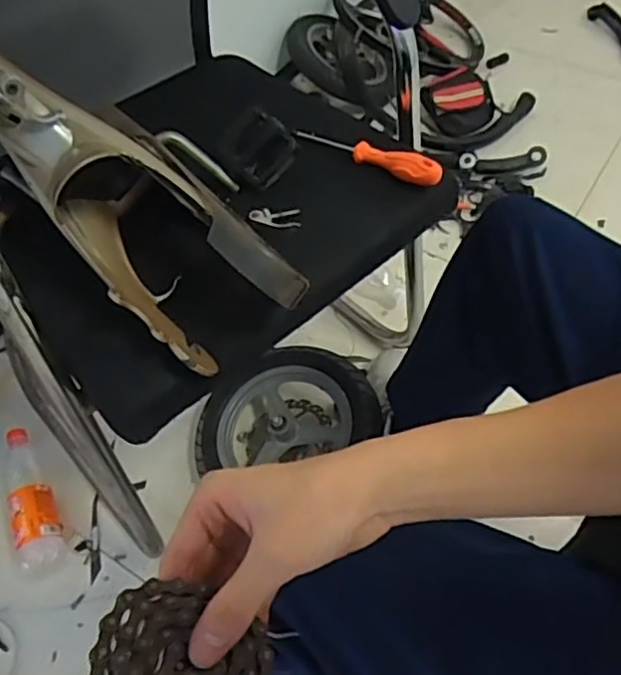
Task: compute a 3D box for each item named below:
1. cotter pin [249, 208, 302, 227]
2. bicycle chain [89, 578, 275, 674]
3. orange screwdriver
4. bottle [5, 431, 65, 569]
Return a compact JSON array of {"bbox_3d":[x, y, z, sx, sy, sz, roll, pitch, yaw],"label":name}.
[{"bbox_3d":[-0.040,-0.132,0.720,0.056,0.008,0.025,-1,51,0],"label":"cotter pin"},{"bbox_3d":[-0.057,0.149,0.300,0.084,0.007,0.068,16,48,-24],"label":"bicycle chain"},{"bbox_3d":[0.065,-0.223,0.770,0.193,0.031,0.026,26,59,19],"label":"orange screwdriver"},{"bbox_3d":[-0.430,0.240,1.004,0.069,0.073,0.236,-19,56,-12],"label":"bottle"}]

